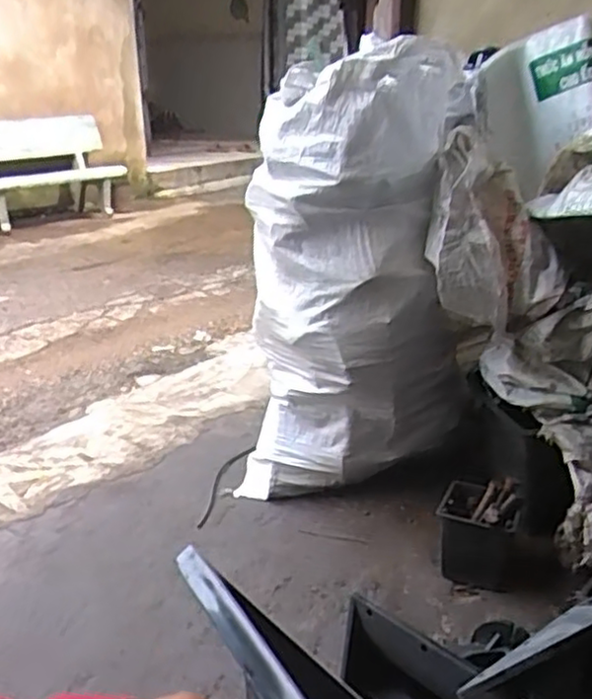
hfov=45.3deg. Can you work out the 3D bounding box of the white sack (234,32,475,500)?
[{"bbox_3d":[0.099,-0.120,1.378,0.423,0.807,0.233,7,23,18],"label":"white sack"}]

